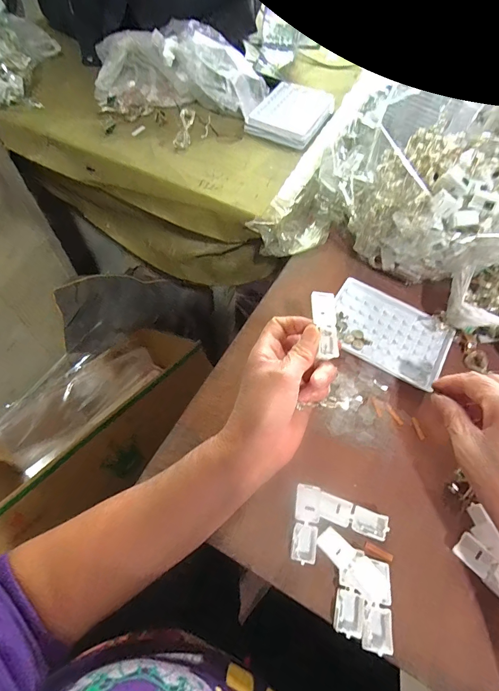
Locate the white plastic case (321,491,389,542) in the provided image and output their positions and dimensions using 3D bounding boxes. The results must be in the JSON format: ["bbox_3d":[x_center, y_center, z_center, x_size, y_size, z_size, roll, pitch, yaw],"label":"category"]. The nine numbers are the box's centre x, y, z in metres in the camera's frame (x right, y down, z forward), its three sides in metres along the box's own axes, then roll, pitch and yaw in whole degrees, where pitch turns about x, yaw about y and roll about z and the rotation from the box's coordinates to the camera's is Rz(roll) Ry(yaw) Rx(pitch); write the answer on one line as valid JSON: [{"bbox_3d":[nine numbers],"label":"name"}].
[{"bbox_3d":[0.084,0.138,0.290,0.052,0.009,0.020,20,61,9],"label":"white plastic case"}]

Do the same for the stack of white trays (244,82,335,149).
[{"bbox_3d":[0.065,-0.343,0.532,0.098,0.020,0.128,26,62,12],"label":"stack of white trays"}]

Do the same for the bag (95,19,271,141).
[{"bbox_3d":[-0.108,-0.397,0.518,0.256,0.078,0.129,17,60,7],"label":"bag"}]

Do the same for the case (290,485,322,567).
[{"bbox_3d":[0.046,0.142,0.288,0.020,0.011,0.055,11,60,4],"label":"case"}]

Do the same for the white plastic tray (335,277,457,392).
[{"bbox_3d":[0.151,-0.018,0.394,0.127,0.008,0.097,27,62,13],"label":"white plastic tray"}]

